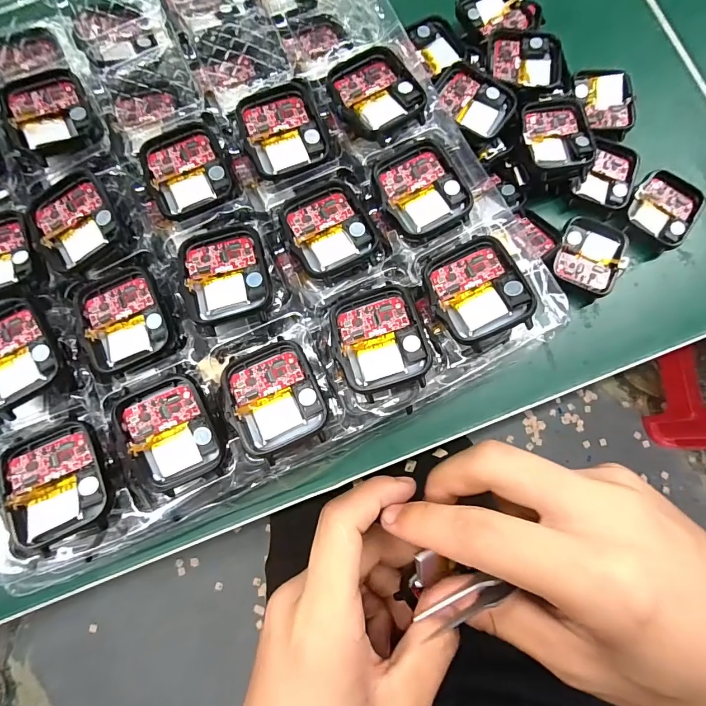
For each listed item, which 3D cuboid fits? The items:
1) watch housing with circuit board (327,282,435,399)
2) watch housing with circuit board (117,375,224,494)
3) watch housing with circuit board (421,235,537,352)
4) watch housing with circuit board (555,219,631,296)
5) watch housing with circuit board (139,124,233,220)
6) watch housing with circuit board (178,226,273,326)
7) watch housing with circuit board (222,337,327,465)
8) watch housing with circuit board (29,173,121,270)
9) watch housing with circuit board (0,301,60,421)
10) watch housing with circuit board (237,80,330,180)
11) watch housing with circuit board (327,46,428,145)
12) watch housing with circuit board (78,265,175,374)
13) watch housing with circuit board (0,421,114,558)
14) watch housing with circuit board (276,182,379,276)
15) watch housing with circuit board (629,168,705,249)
[{"bbox_3d":[0.011,-0.006,0.166,0.036,0.008,0.045,-17,80,-3],"label":"watch housing with circuit board"},{"bbox_3d":[-0.077,0.034,0.163,0.036,0.011,0.043,-24,81,-4],"label":"watch housing with circuit board"},{"bbox_3d":[0.053,-0.028,0.167,0.037,0.006,0.046,-25,73,11],"label":"watch housing with circuit board"},{"bbox_3d":[0.138,-0.057,0.227,0.037,0.013,0.044,23,81,4],"label":"watch housing with circuit board"},{"bbox_3d":[-0.079,-0.089,0.185,0.038,0.004,0.045,-22,81,-3],"label":"watch housing with circuit board"},{"bbox_3d":[-0.057,-0.036,0.172,0.038,0.005,0.044,-12,80,-2],"label":"watch housing with circuit board"},{"bbox_3d":[-0.033,0.018,0.163,0.037,0.007,0.045,-25,81,-4],"label":"watch housing with circuit board"},{"bbox_3d":[-0.127,-0.061,0.176,0.036,0.009,0.044,-29,81,-5],"label":"watch housing with circuit board"},{"bbox_3d":[-0.147,0.002,0.165,0.038,0.006,0.043,-29,81,-5],"label":"watch housing with circuit board"},{"bbox_3d":[-0.034,-0.110,0.188,0.038,0.006,0.045,-20,80,-3],"label":"watch housing with circuit board"},{"bbox_3d":[0.011,-0.124,0.185,0.039,0.005,0.047,-33,81,-5],"label":"watch housing with circuit board"},{"bbox_3d":[-0.103,-0.015,0.174,0.037,0.006,0.042,-22,81,-3],"label":"watch housing with circuit board"},{"bbox_3d":[-0.119,0.052,0.155,0.037,0.011,0.046,-27,81,-4],"label":"watch housing with circuit board"},{"bbox_3d":[-0.012,-0.059,0.179,0.038,0.005,0.043,-25,81,-4],"label":"watch housing with circuit board"},{"bbox_3d":[0.184,-0.085,0.232,0.037,0.012,0.042,33,82,6],"label":"watch housing with circuit board"}]

